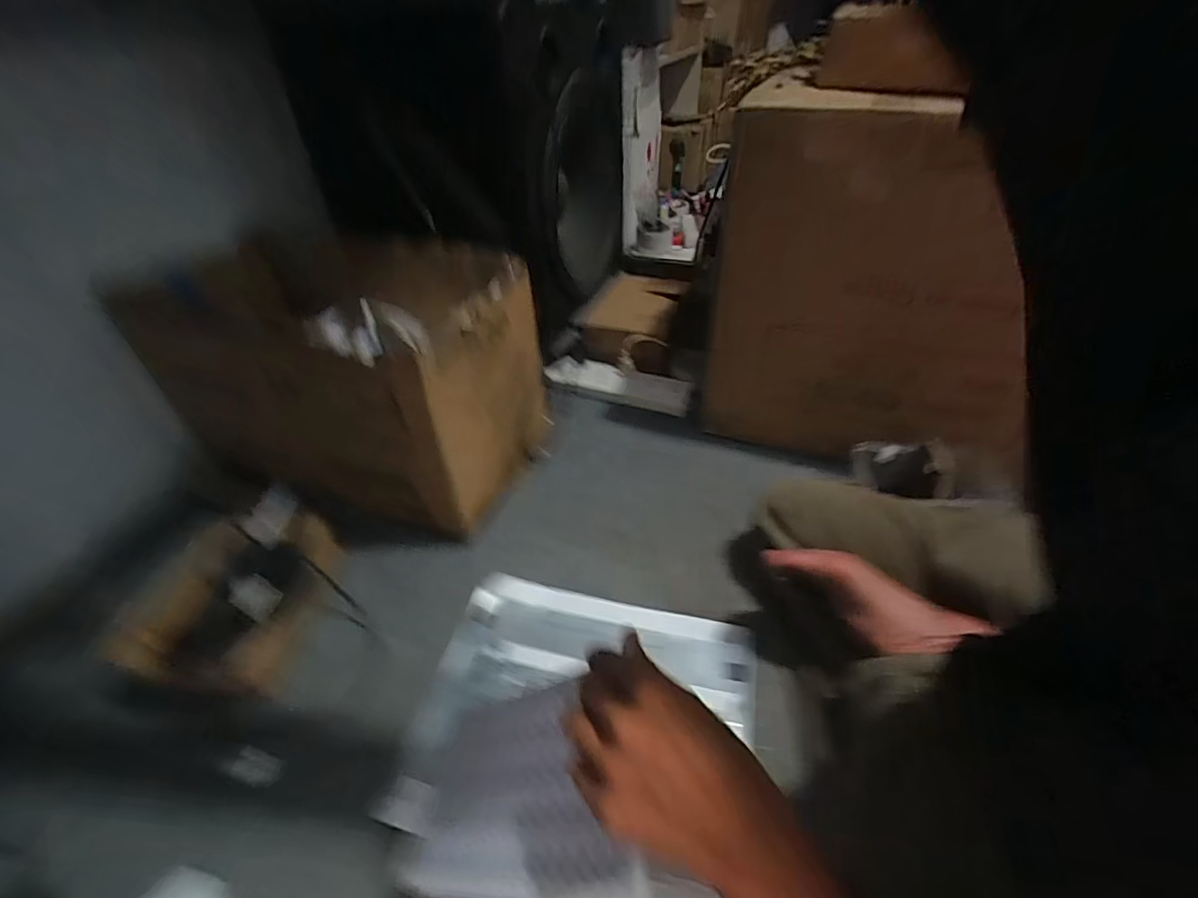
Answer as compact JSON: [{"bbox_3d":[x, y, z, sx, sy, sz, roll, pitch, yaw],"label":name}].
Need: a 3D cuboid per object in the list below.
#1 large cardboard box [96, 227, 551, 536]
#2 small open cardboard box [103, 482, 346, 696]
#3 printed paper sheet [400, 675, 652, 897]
[{"bbox_3d":[-0.348,-0.113,0.805,0.477,0.350,0.317,10,42,16],"label":"large cardboard box"},{"bbox_3d":[-0.450,0.180,0.663,0.192,0.082,0.259,1,40,5],"label":"small open cardboard box"},{"bbox_3d":[-0.055,0.236,0.362,0.234,0.009,0.127,-28,39,34],"label":"printed paper sheet"}]

